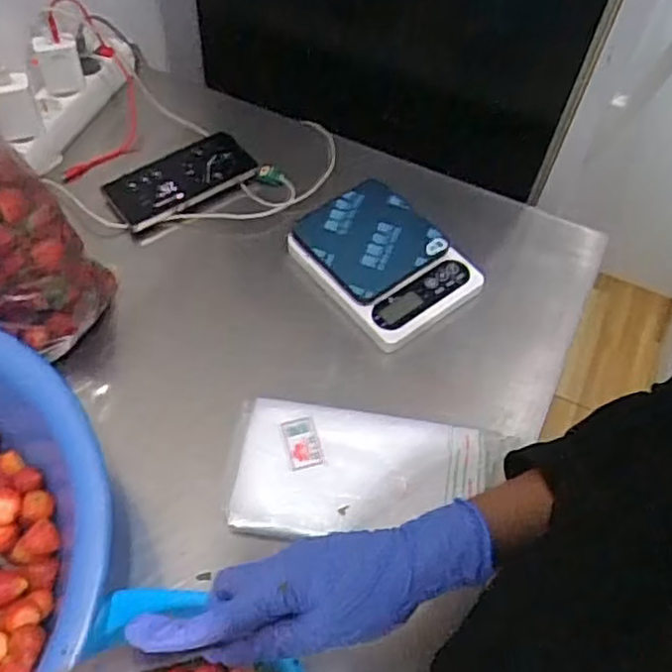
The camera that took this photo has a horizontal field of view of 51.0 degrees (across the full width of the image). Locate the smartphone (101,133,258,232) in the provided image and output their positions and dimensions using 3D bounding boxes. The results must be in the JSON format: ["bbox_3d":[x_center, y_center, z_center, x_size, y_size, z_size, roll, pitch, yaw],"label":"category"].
[{"bbox_3d":[-0.175,-0.180,0.805,0.163,0.010,0.076,-28,76,-17],"label":"smartphone"}]

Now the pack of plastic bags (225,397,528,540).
[{"bbox_3d":[0.030,0.123,0.619,0.233,0.028,0.117,6,56,1],"label":"pack of plastic bags"}]

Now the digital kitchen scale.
[{"bbox_3d":[0.049,-0.082,0.746,0.143,0.026,0.179,-34,64,-22],"label":"digital kitchen scale"}]

